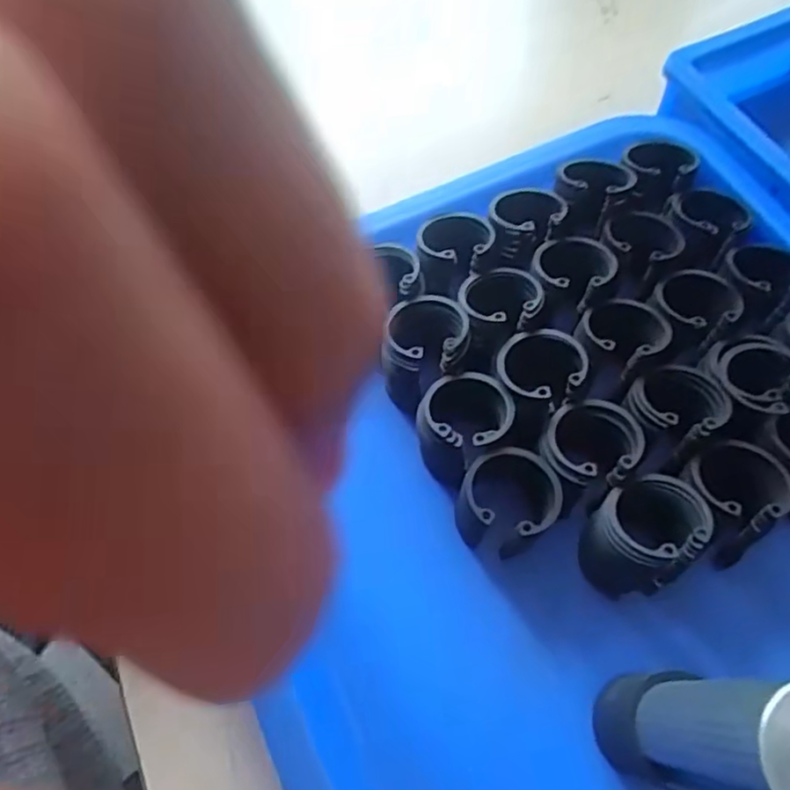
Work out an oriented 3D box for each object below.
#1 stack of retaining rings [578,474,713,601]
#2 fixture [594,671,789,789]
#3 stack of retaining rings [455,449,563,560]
[{"bbox_3d":[0.095,0.054,0.243,0.036,0.043,0.043,41,72,19],"label":"stack of retaining rings"},{"bbox_3d":[0.085,0.095,0.172,0.027,0.142,0.030,13,66,8],"label":"fixture"},{"bbox_3d":[0.044,0.044,0.254,0.039,0.037,0.032,-26,66,-10],"label":"stack of retaining rings"}]

